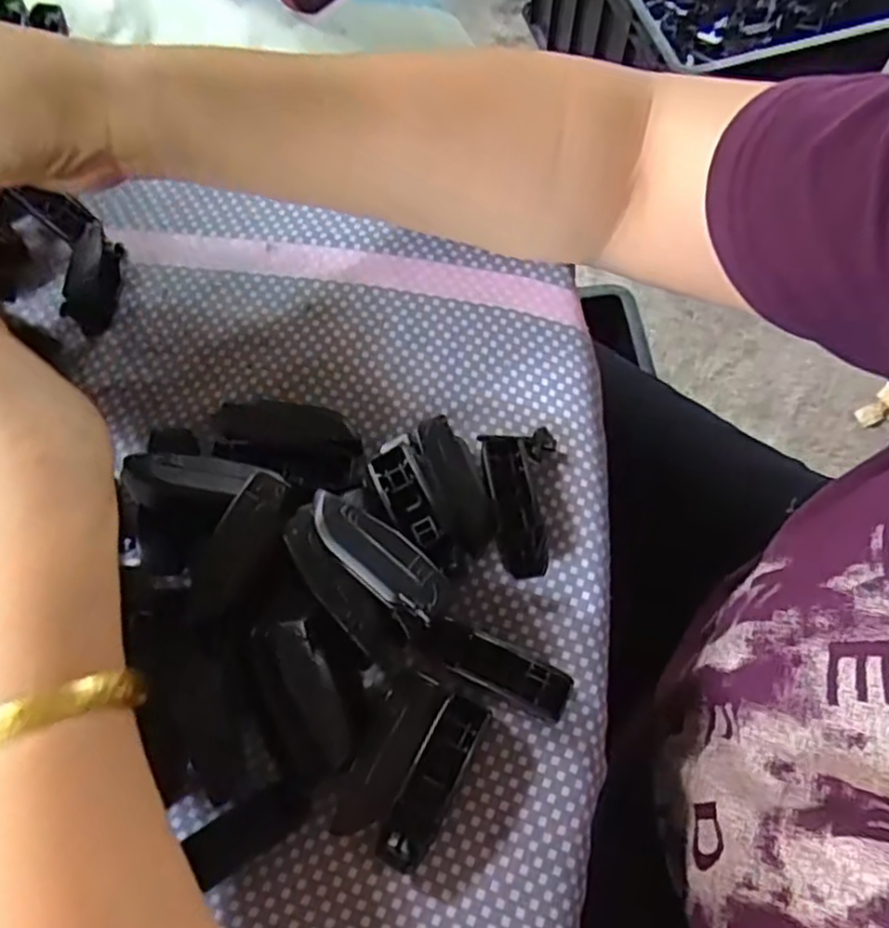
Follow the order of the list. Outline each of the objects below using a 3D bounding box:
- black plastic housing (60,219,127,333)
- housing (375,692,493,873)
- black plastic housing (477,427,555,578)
[{"bbox_3d":[-0.153,-0.081,0.320,0.018,0.015,0.047,1,67,0],"label":"black plastic housing"},{"bbox_3d":[-0.003,0.106,0.245,0.016,0.011,0.056,25,69,10],"label":"housing"},{"bbox_3d":[0.029,0.013,0.281,0.027,0.016,0.061,0,67,0],"label":"black plastic housing"}]

